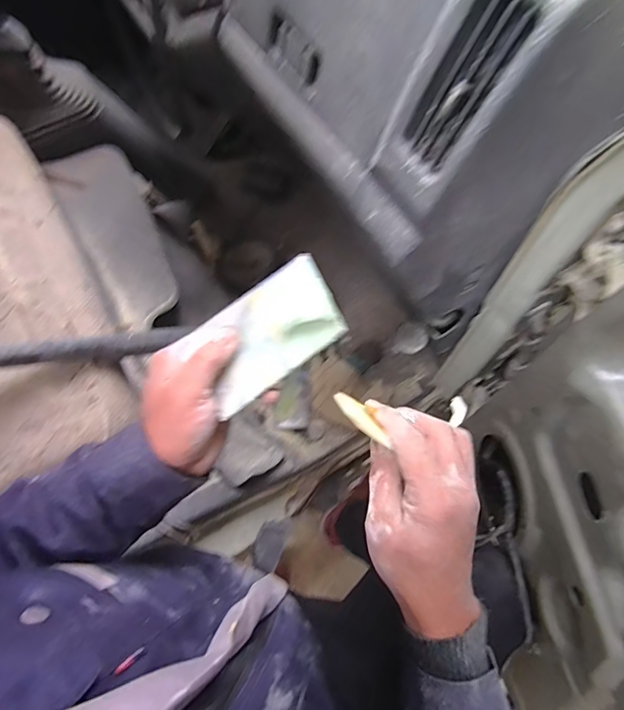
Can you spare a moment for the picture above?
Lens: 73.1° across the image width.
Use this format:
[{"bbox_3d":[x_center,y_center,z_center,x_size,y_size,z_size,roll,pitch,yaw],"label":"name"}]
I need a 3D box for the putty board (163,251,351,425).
[{"bbox_3d":[-0.036,-0.018,0.358,0.130,0.010,0.077,-37,90,-4],"label":"putty board"}]

